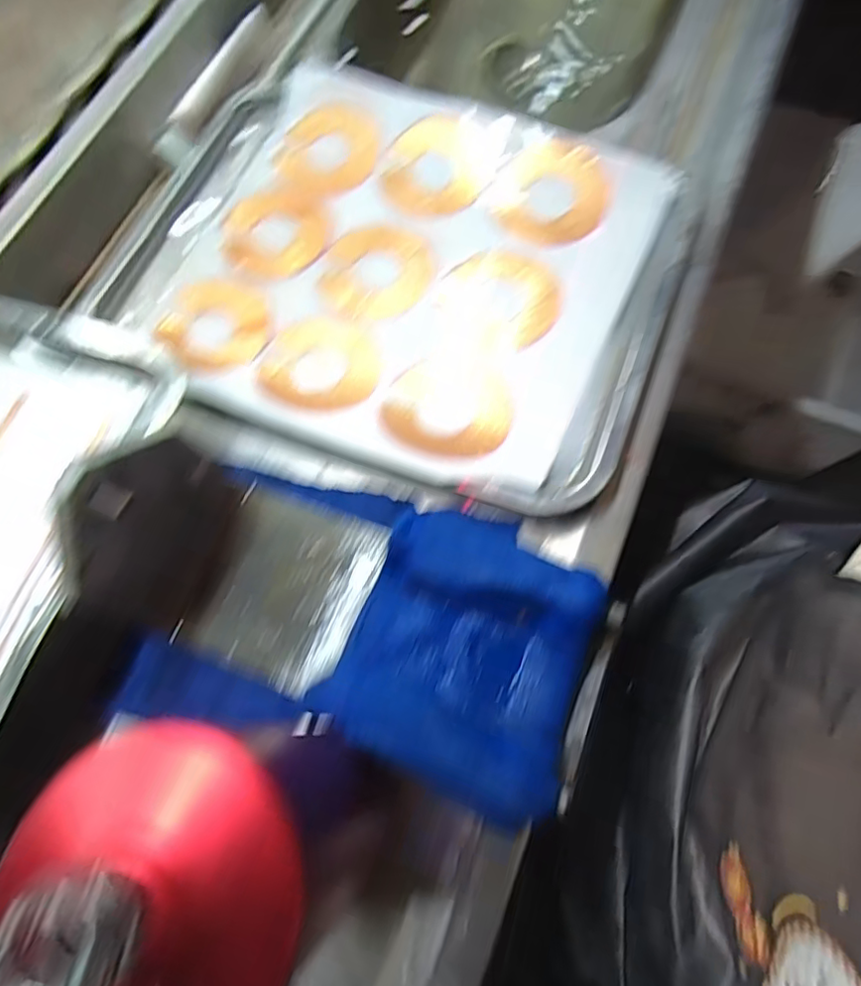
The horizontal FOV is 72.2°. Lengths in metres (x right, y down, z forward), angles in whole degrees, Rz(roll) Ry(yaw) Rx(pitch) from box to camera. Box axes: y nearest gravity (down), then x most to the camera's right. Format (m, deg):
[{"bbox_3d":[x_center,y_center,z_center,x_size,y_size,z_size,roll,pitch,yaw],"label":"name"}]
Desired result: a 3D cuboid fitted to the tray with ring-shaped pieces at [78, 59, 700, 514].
[{"bbox_3d":[-0.044,-0.167,0.424,0.409,0.046,0.291,24,73,10],"label":"tray with ring-shaped pieces"}]

